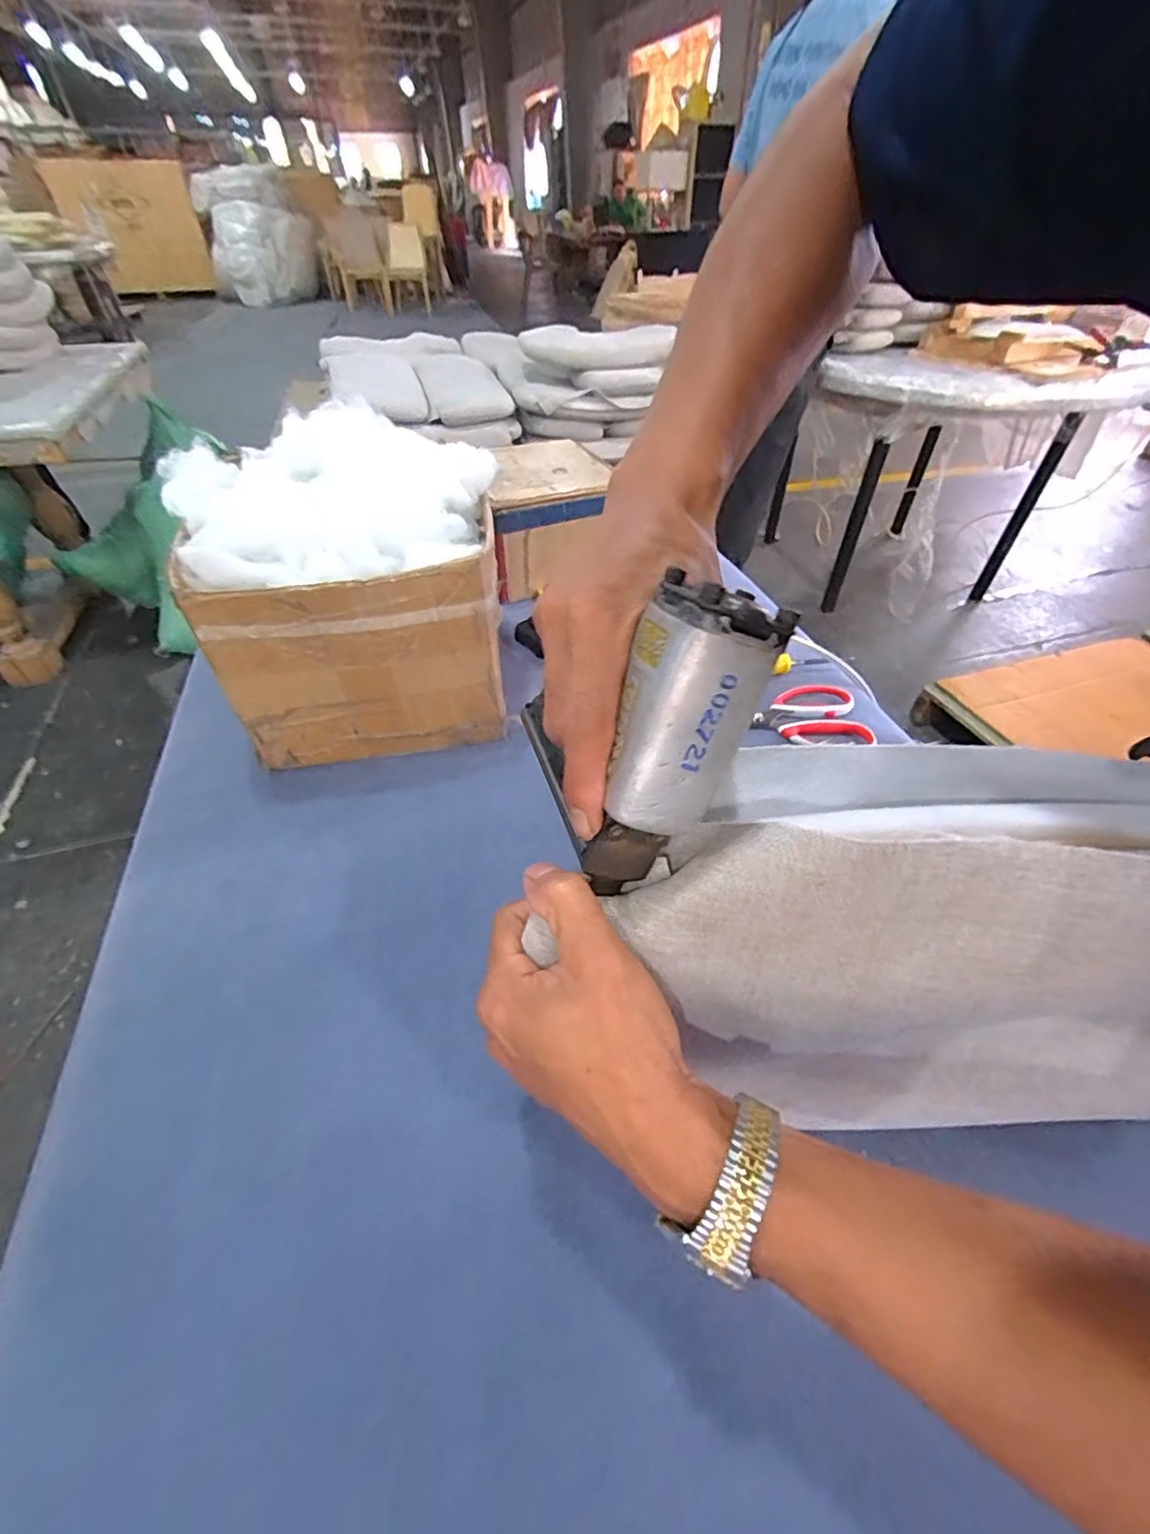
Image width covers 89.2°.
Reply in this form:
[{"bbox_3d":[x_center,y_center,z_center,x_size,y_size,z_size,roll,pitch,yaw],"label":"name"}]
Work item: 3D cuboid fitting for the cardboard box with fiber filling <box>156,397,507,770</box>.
[{"bbox_3d":[-0.210,-0.182,0.585,0.263,0.229,0.277,-6,47,-4],"label":"cardboard box with fiber filling"}]

